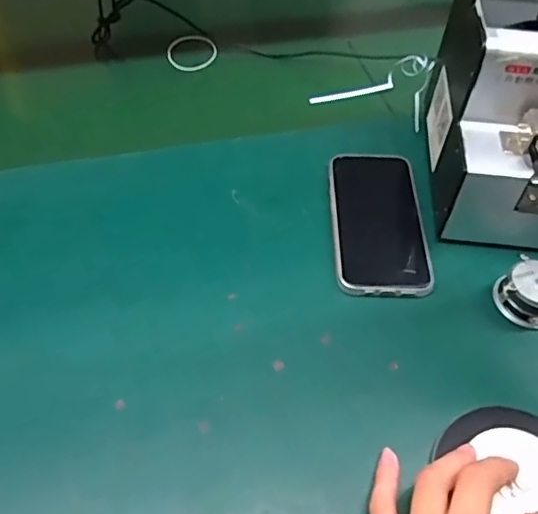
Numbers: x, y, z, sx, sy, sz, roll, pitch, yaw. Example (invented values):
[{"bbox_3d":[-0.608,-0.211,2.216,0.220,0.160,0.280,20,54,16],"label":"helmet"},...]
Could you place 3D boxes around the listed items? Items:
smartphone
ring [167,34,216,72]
[{"bbox_3d":[0.090,-0.031,0.477,0.076,0.012,0.149,2,51,-3],"label":"smartphone"},{"bbox_3d":[-0.088,-0.235,0.659,0.056,0.007,0.052,0,71,-1],"label":"ring"}]

